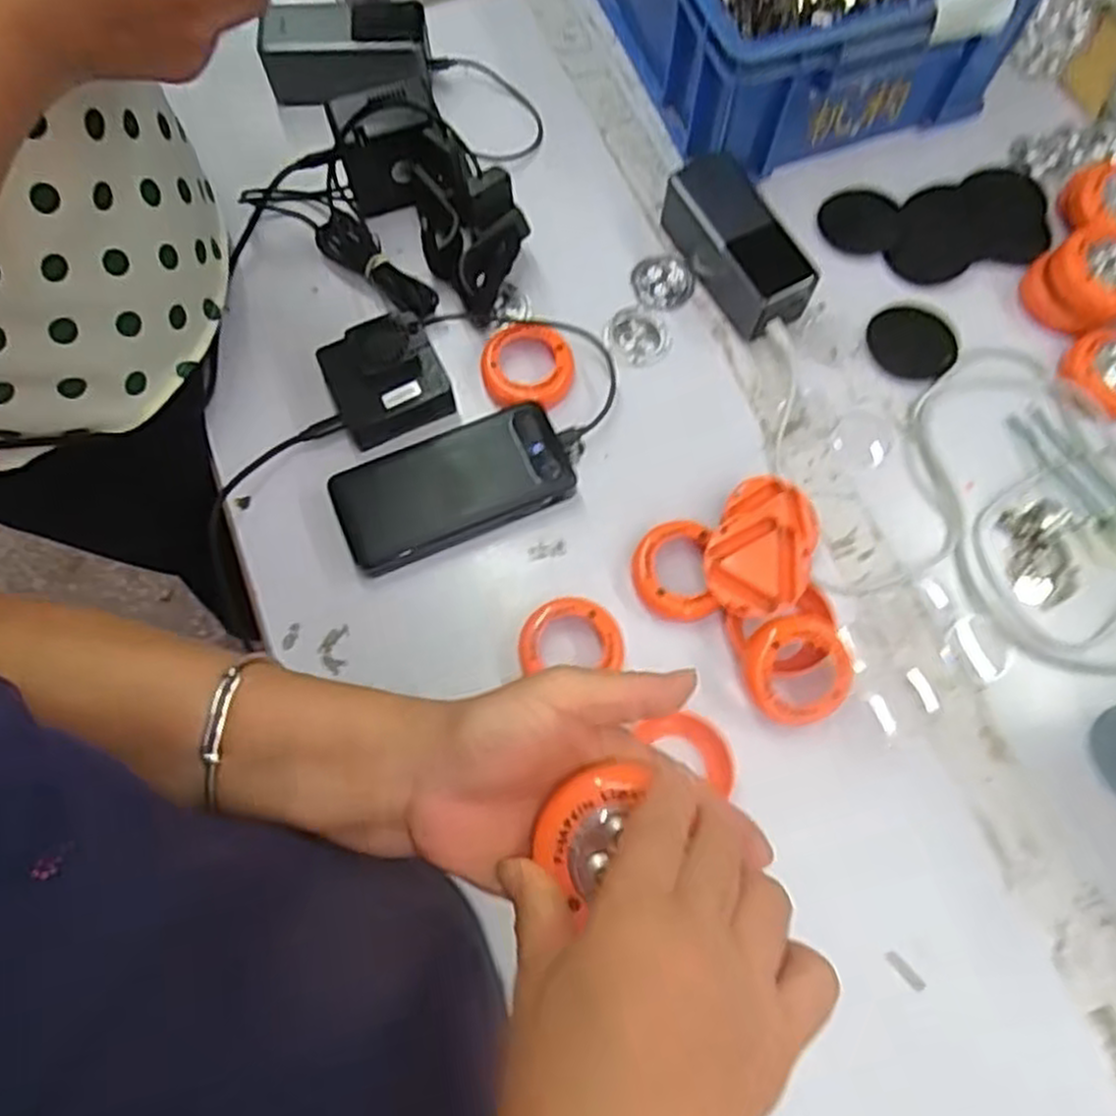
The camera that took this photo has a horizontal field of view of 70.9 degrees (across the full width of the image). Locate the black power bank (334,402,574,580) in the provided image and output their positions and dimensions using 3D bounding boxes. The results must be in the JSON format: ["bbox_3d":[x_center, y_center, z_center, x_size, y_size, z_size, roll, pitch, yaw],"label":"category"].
[{"bbox_3d":[-0.070,-0.046,0.535,0.155,0.031,0.075,-22,73,-6],"label":"black power bank"}]

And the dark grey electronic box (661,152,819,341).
[{"bbox_3d":[0.133,-0.234,0.587,0.055,0.050,0.137,-29,74,-8],"label":"dark grey electronic box"}]

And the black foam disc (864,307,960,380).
[{"bbox_3d":[0.264,-0.161,0.584,0.063,0.004,0.061,0,72,1],"label":"black foam disc"}]

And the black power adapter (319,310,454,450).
[{"bbox_3d":[-0.119,-0.124,0.542,0.075,0.045,0.070,-23,73,-7],"label":"black power adapter"}]

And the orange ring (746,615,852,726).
[{"bbox_3d":[0.149,0.070,0.482,0.063,0.016,0.066,0,90,-4],"label":"orange ring"}]

